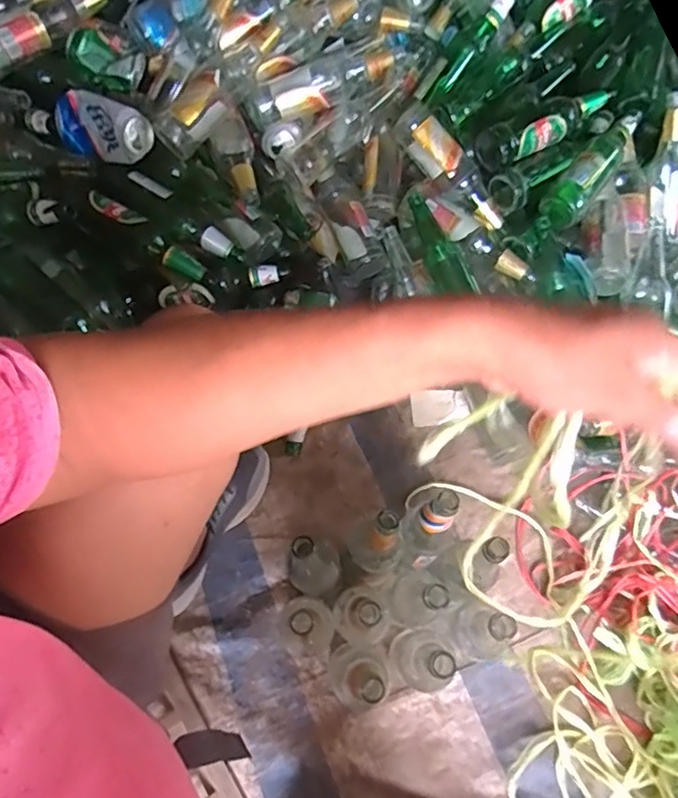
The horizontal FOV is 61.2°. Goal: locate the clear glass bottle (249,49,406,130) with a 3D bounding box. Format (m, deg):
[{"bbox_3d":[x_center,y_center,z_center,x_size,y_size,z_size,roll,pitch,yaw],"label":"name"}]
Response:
[{"bbox_3d":[-0.022,-0.525,0.952,0.267,0.067,0.085,-28,71,-13],"label":"clear glass bottle"}]

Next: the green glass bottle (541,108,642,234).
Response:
[{"bbox_3d":[0.417,-0.377,0.931,0.063,0.054,0.266,38,71,13],"label":"green glass bottle"}]

